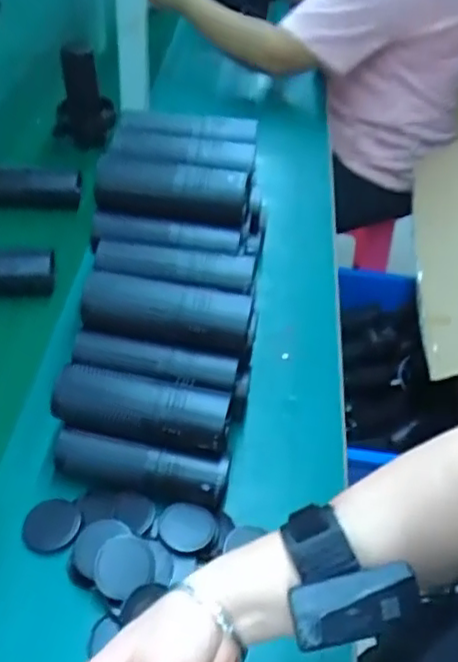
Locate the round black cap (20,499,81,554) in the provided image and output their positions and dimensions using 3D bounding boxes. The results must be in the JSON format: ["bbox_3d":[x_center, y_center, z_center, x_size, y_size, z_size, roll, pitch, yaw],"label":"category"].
[{"bbox_3d":[-0.163,0.180,0.599,0.047,0.014,0.051,3,44,-3],"label":"round black cap"}]

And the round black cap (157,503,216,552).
[{"bbox_3d":[-0.039,0.179,0.594,0.050,0.006,0.045,8,44,1],"label":"round black cap"}]

